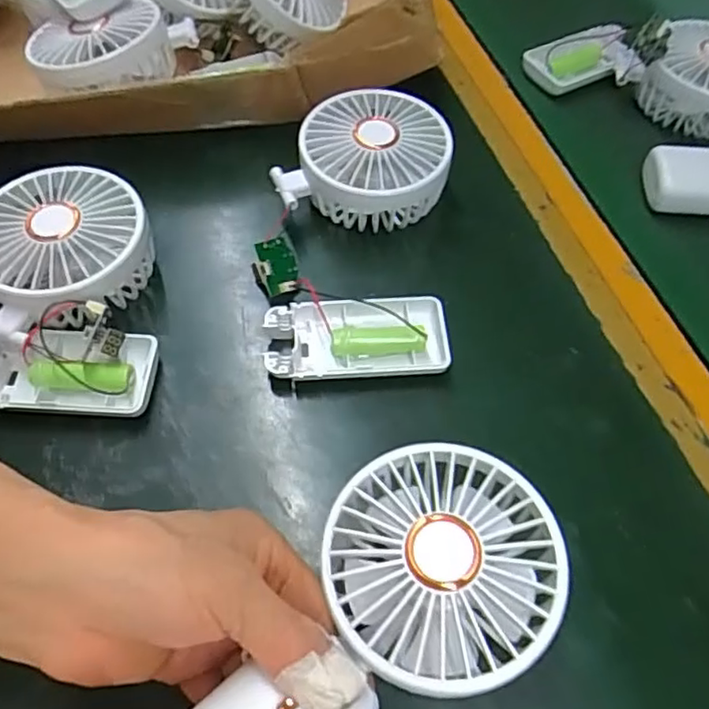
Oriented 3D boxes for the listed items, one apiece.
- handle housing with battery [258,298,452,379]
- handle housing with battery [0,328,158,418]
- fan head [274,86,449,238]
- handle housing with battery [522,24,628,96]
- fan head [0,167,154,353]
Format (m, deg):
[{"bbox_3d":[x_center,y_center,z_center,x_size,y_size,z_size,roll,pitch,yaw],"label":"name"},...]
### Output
[{"bbox_3d":[0.001,-0.007,0.328,0.094,0.018,0.044,-3,59,-2],"label":"handle housing with battery"},{"bbox_3d":[-0.147,0.007,0.309,0.092,0.029,0.044,2,59,1],"label":"handle housing with battery"},{"bbox_3d":[0.008,-0.109,0.372,0.082,0.048,0.088,0,59,0],"label":"fan head"},{"bbox_3d":[0.169,-0.218,0.462,0.083,0.015,0.041,-22,62,-13],"label":"handle housing with battery"},{"bbox_3d":[-0.154,-0.053,0.336,0.088,0.048,0.090,-20,62,-12],"label":"fan head"}]

